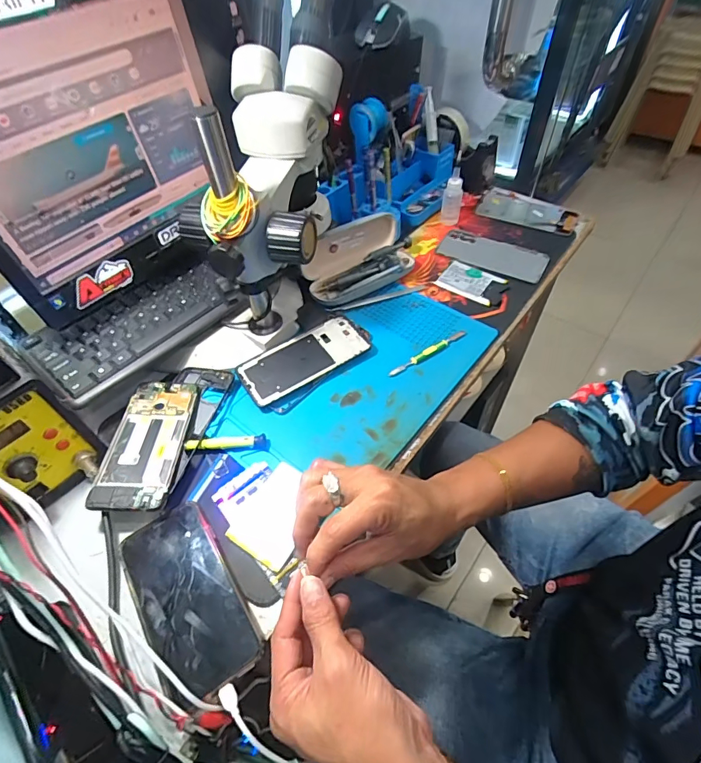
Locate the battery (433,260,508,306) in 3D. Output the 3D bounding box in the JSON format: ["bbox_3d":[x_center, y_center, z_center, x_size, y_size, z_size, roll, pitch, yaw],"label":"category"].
[{"bbox_3d":[0.174,-0.145,0.611,0.085,0.005,0.061,30,59,24],"label":"battery"}]

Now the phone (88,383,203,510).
[{"bbox_3d":[-0.215,0.062,0.448,0.072,0.008,0.158,3,47,-3],"label":"phone"}]

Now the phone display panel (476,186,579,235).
[{"bbox_3d":[0.302,-0.297,0.723,0.166,0.011,0.087,28,59,23],"label":"phone display panel"}]

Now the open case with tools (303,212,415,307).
[{"bbox_3d":[0.018,-0.181,0.602,0.179,0.072,0.098,-27,55,-16],"label":"open case with tools"}]

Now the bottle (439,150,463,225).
[{"bbox_3d":[0.164,-0.305,0.668,0.030,0.100,0.033,11,53,12],"label":"bottle"}]

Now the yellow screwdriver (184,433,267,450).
[{"bbox_3d":[-0.135,0.067,0.457,0.085,0.011,0.012,-4,52,0],"label":"yellow screwdriver"}]

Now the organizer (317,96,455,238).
[{"bbox_3d":[0.071,-0.344,0.667,0.235,0.160,0.120,-38,59,-23],"label":"organizer"}]

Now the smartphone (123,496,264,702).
[{"bbox_3d":[-0.143,0.185,0.366,0.077,0.006,0.156,-29,56,-18],"label":"smartphone"}]

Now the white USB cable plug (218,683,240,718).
[{"bbox_3d":[-0.091,0.241,0.317,0.012,0.004,0.022,-37,58,-23],"label":"white USB cable plug"}]

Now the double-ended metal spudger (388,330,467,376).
[{"bbox_3d":[0.099,-0.037,0.530,0.119,0.007,0.013,-30,56,-18],"label":"double-ended metal spudger"}]

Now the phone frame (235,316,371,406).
[{"bbox_3d":[-0.054,-0.028,0.526,0.165,0.014,0.069,-30,56,-19],"label":"phone frame"}]

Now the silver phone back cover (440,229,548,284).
[{"bbox_3d":[0.218,-0.199,0.644,0.156,0.011,0.081,22,56,20],"label":"silver phone back cover"}]

